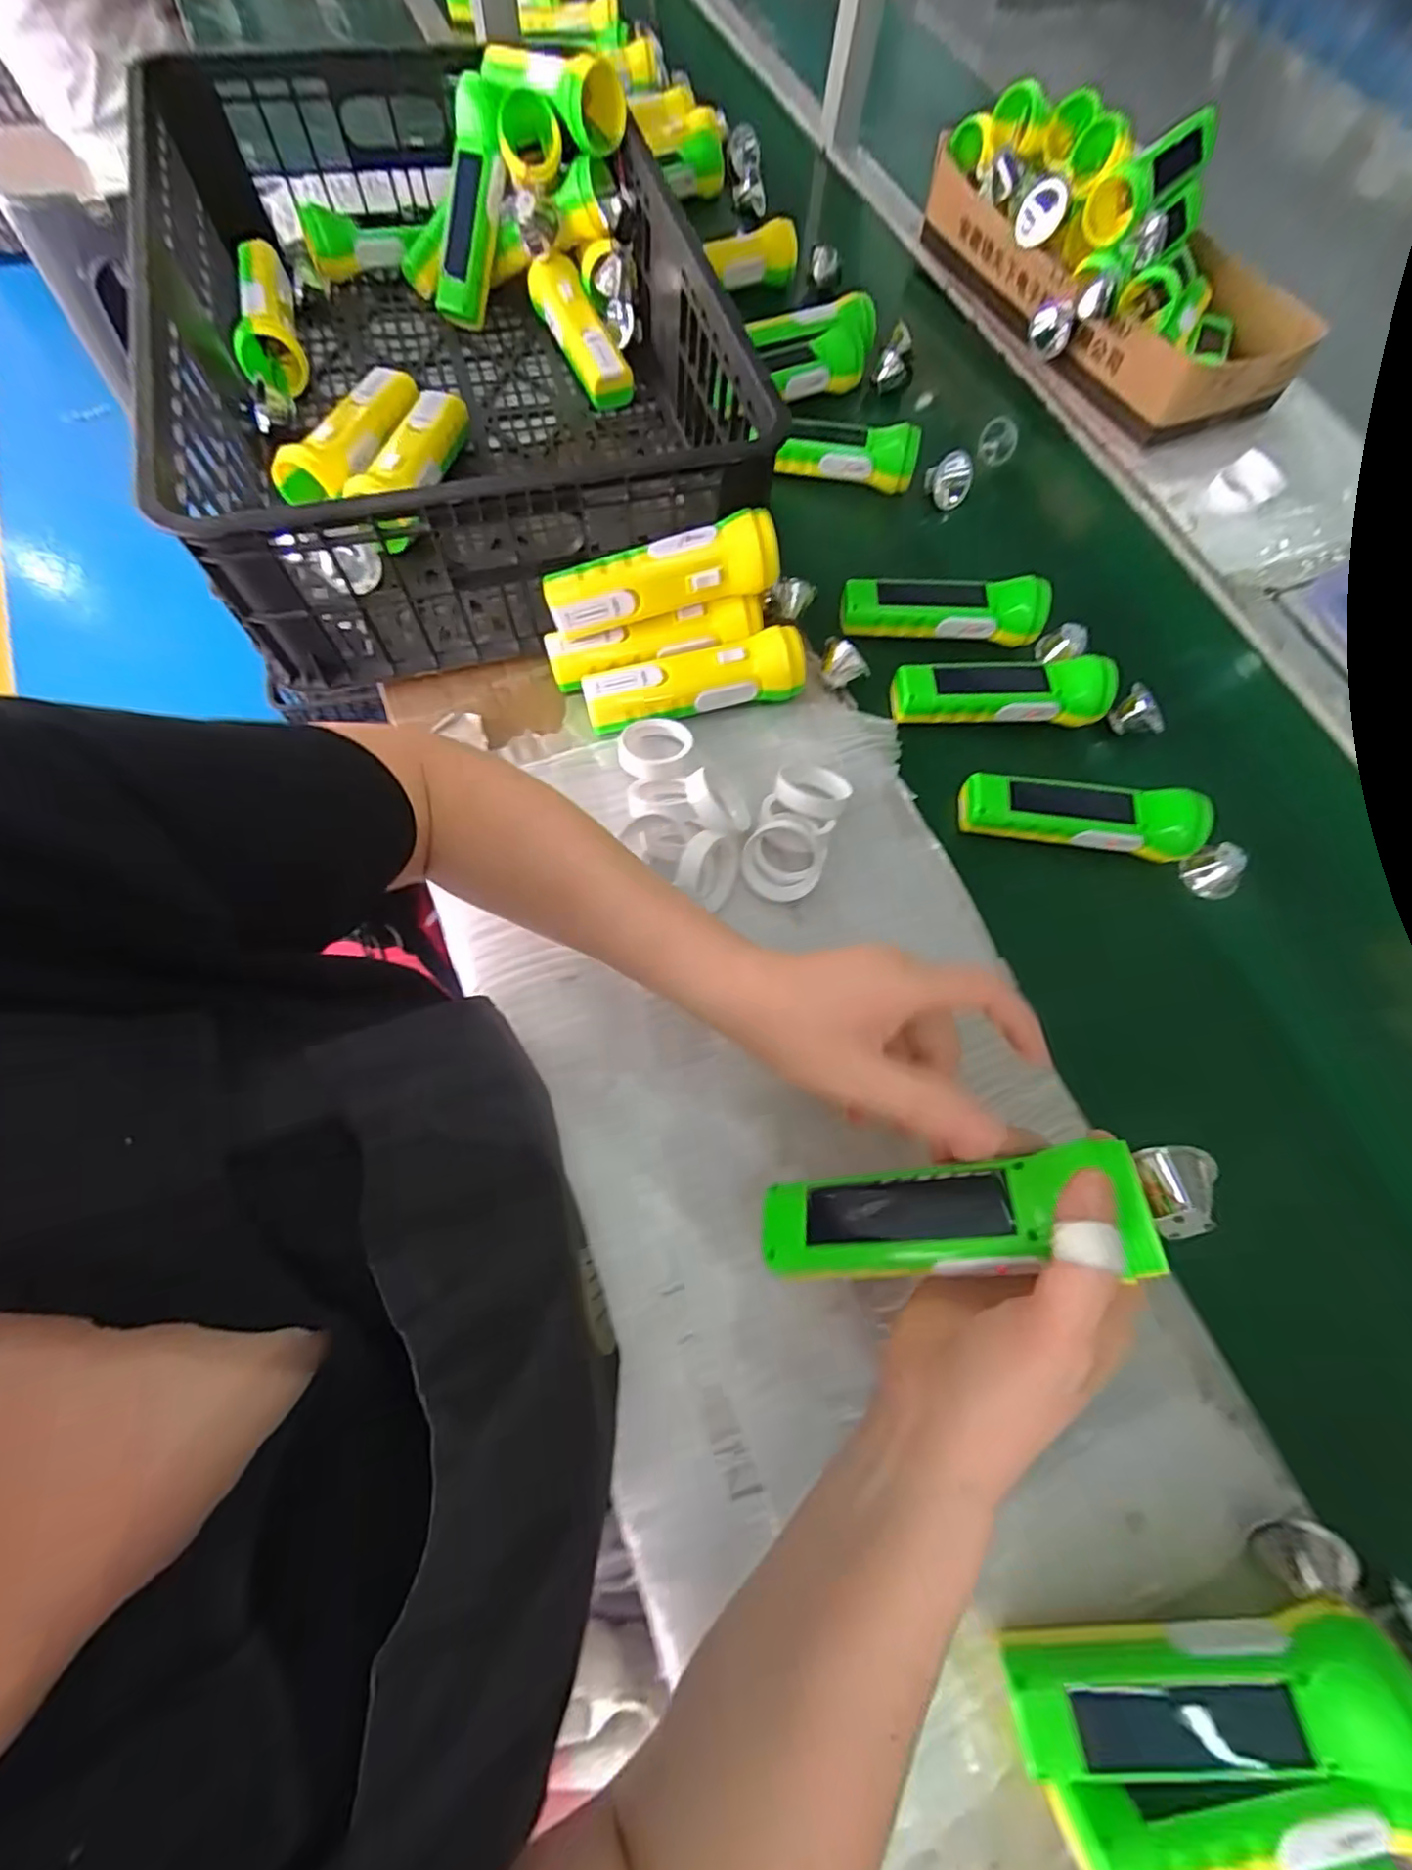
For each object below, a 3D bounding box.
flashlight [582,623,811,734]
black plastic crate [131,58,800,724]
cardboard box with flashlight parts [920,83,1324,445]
[{"bbox_3d":[-0.009,-0.191,0.473,0.164,0.045,0.044,-12,71,-10],"label":"flashlight"},{"bbox_3d":[-0.203,-0.480,0.513,0.391,0.164,0.524,-14,71,-9],"label":"black plastic crate"},{"bbox_3d":[0.389,-0.634,0.584,0.197,0.136,0.359,-23,73,-12],"label":"cardboard box with flashlight parts"}]

